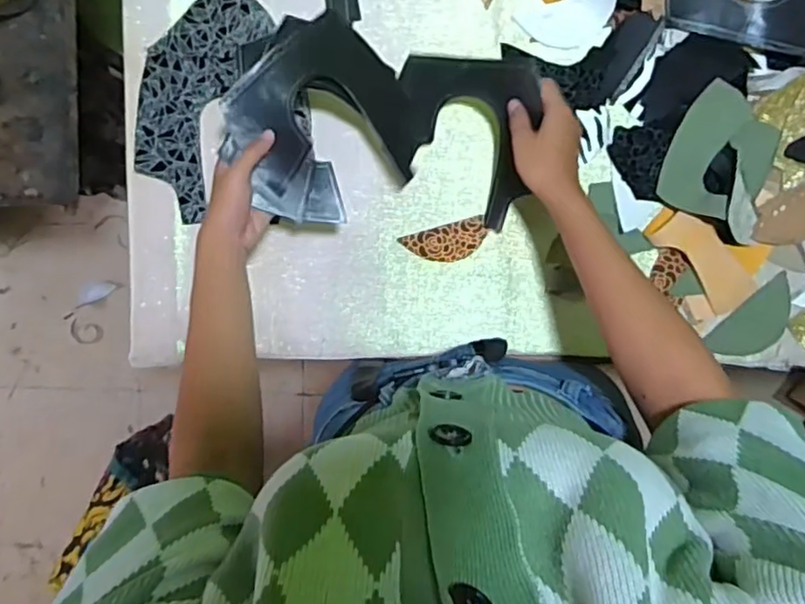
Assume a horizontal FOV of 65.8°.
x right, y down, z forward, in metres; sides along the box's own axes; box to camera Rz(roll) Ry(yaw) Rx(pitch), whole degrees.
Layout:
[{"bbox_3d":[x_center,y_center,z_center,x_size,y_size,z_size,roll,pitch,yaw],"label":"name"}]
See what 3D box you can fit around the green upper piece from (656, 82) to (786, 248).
[{"bbox_3d":[0.336,-0.146,0.646,0.116,0.034,0.123,29,95,3],"label":"green upper piece"}]

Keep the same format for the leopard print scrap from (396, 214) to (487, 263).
[{"bbox_3d":[0.049,-0.066,0.698,0.094,0.004,0.040,-16,92,5],"label":"leopard print scrap"}]

